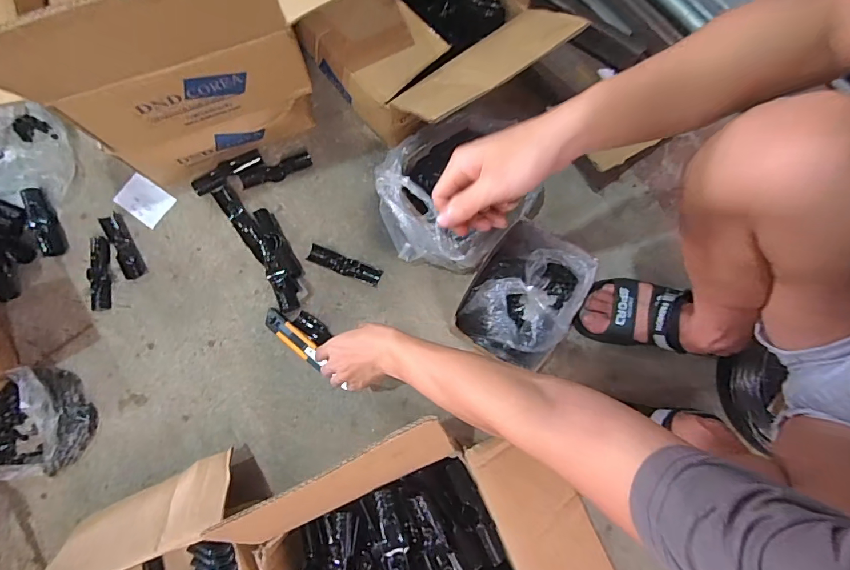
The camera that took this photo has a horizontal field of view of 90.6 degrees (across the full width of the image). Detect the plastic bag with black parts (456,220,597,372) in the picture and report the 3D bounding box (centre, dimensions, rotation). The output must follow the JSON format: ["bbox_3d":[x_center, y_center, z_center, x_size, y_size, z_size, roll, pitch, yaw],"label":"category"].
[{"bbox_3d":[0.151,0.019,0.659,0.147,0.112,0.199,33,81,7],"label":"plastic bag with black parts"}]

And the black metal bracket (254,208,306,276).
[{"bbox_3d":[-0.254,-0.072,0.722,0.035,0.021,0.135,-29,80,-5],"label":"black metal bracket"}]

